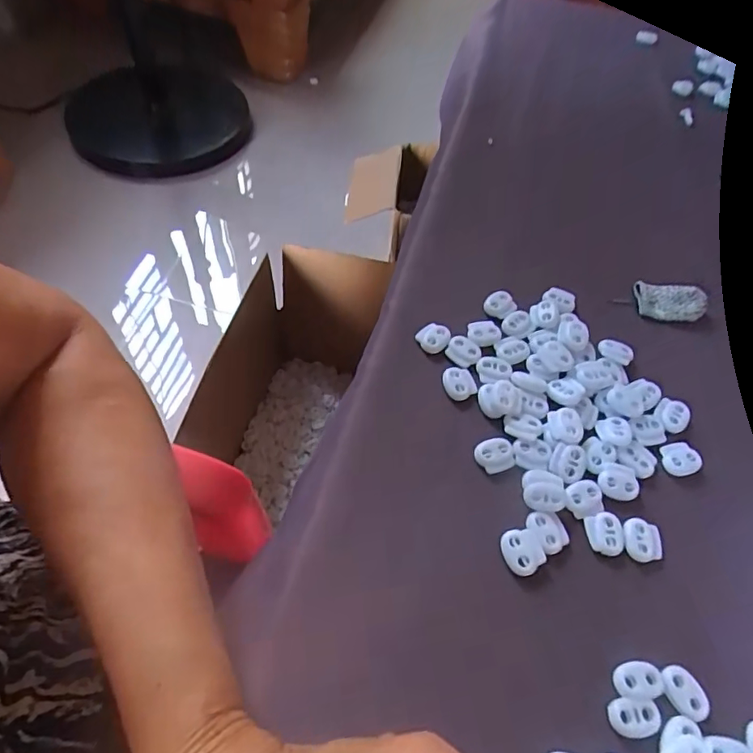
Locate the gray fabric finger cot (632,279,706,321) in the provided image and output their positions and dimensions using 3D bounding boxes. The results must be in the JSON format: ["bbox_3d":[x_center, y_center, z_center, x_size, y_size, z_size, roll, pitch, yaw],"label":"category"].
[{"bbox_3d":[0.208,-0.053,0.374,0.047,0.009,0.029,11,57,4],"label":"gray fabric finger cot"}]

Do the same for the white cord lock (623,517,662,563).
[{"bbox_3d":[0.140,0.085,0.276,0.020,0.004,0.022,6,56,1],"label":"white cord lock"}]

